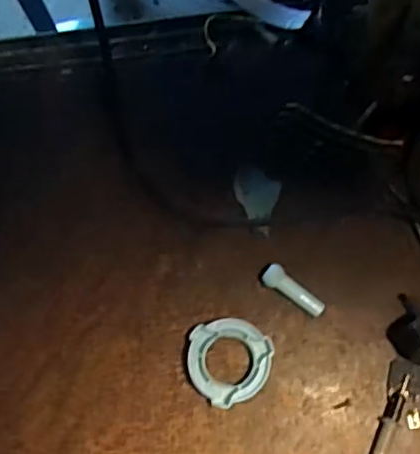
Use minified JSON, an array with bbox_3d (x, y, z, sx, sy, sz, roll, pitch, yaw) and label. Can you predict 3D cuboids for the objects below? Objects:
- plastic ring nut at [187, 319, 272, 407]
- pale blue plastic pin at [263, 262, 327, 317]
[{"bbox_3d":[0.014,0.090,0.410,0.054,0.012,0.056,-1,76,1],"label":"plastic ring nut"},{"bbox_3d":[0.057,0.044,0.423,0.047,0.012,0.015,35,79,9],"label":"pale blue plastic pin"}]

